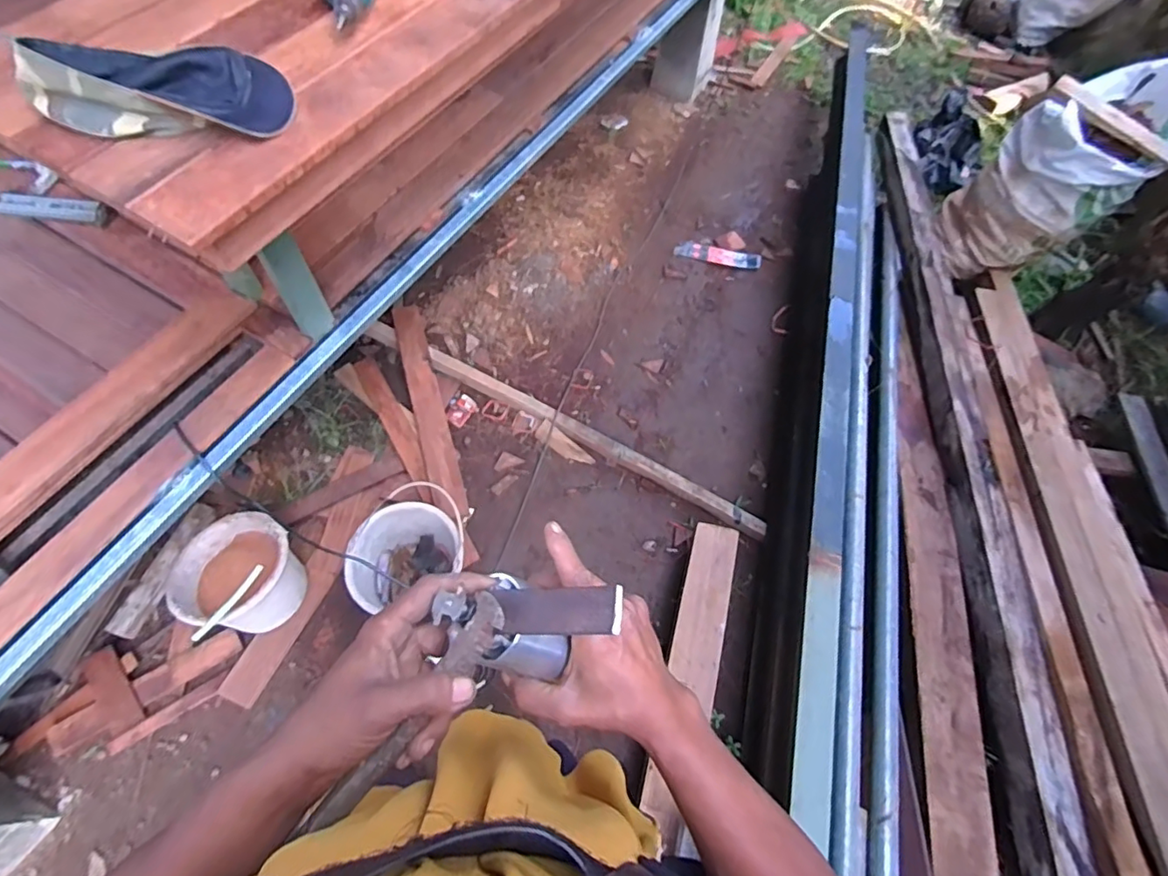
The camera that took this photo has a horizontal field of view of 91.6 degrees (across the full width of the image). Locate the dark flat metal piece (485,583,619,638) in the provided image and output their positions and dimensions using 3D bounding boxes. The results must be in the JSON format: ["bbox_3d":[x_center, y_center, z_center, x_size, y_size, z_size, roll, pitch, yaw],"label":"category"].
[{"bbox_3d":[-0.018,0.112,0.367,0.084,0.005,0.030,-7,59,18],"label":"dark flat metal piece"}]

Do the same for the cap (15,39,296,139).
[{"bbox_3d":[-0.499,-0.419,0.677,0.270,0.068,0.142,-9,60,-20],"label":"cap"}]

